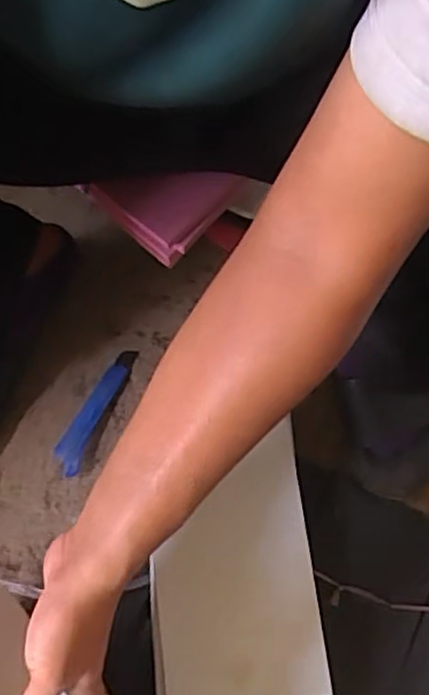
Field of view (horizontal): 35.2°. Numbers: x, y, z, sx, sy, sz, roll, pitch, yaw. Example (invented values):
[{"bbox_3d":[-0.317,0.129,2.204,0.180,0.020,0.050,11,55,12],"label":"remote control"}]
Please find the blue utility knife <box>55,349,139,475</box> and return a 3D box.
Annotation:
[{"bbox_3d":[-0.136,0.069,0.769,0.029,0.016,0.156,23,71,6],"label":"blue utility knife"}]

